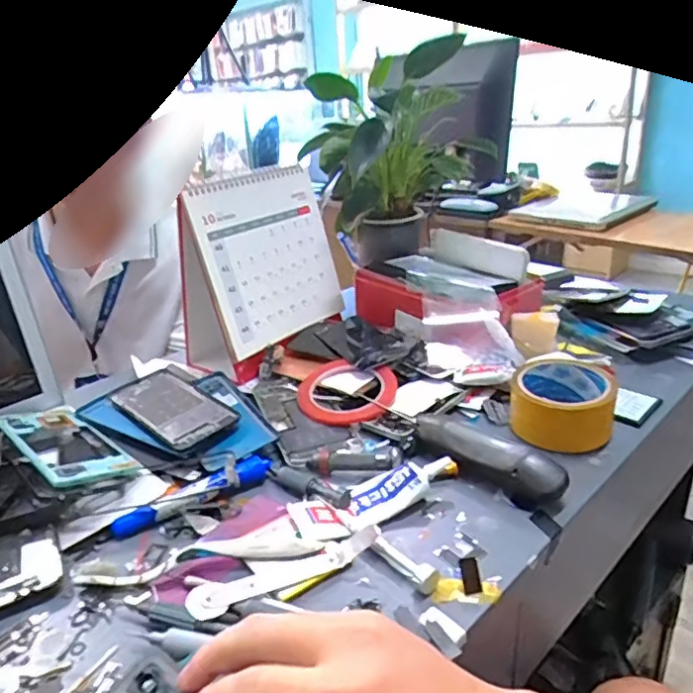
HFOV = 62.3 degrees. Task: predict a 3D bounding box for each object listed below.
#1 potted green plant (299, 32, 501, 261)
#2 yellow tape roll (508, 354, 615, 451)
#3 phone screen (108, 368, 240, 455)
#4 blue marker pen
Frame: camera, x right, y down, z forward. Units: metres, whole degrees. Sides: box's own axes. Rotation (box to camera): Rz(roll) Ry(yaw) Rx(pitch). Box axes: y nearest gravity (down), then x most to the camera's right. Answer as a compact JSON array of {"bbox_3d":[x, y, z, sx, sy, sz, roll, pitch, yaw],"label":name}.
[{"bbox_3d":[0.073,-0.280,0.847,0.224,0.269,0.172,-12,25,-19],"label":"potted green plant"},{"bbox_3d":[0.206,0.054,0.555,0.088,0.055,0.088,3,25,15],"label":"yellow tape roll"},{"bbox_3d":[-0.184,0.061,0.597,0.166,0.014,0.073,19,32,41],"label":"phone screen"},{"bbox_3d":[-0.124,0.124,0.481,0.135,0.021,0.023,-19,28,-31],"label":"blue marker pen"}]

